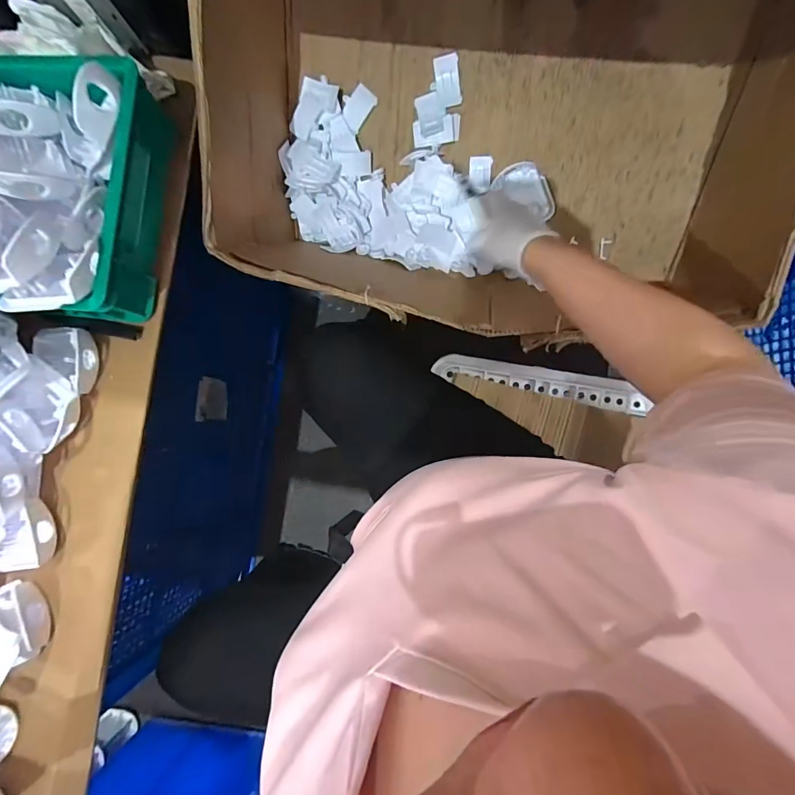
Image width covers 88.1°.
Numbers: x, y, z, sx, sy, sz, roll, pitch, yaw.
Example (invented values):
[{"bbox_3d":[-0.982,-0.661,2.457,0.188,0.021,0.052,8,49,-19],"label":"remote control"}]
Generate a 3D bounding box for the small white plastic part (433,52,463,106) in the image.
[{"bbox_3d":[0.075,-0.476,0.618,0.036,0.004,0.062,-6,115,13],"label":"small white plastic part"}]

